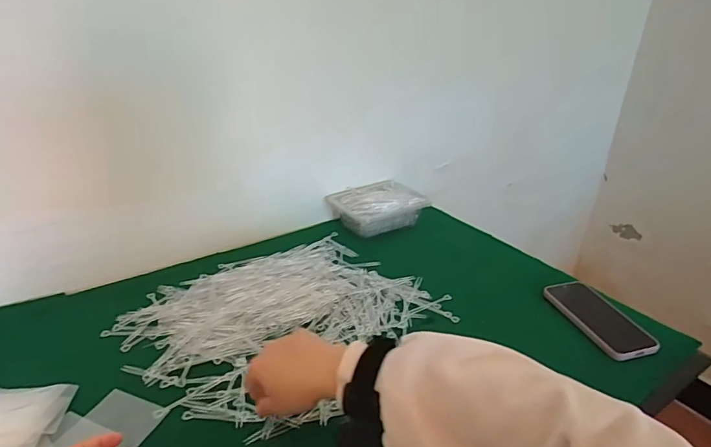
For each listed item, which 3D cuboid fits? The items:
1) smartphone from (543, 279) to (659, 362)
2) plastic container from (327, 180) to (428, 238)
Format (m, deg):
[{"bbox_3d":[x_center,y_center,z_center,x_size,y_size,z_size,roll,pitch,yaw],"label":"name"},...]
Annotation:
[{"bbox_3d":[0.361,0.137,0.683,0.079,0.017,0.152,-11,34,-12],"label":"smartphone"},{"bbox_3d":[0.049,-0.031,0.940,0.177,0.073,0.138,-18,34,-34],"label":"plastic container"}]

